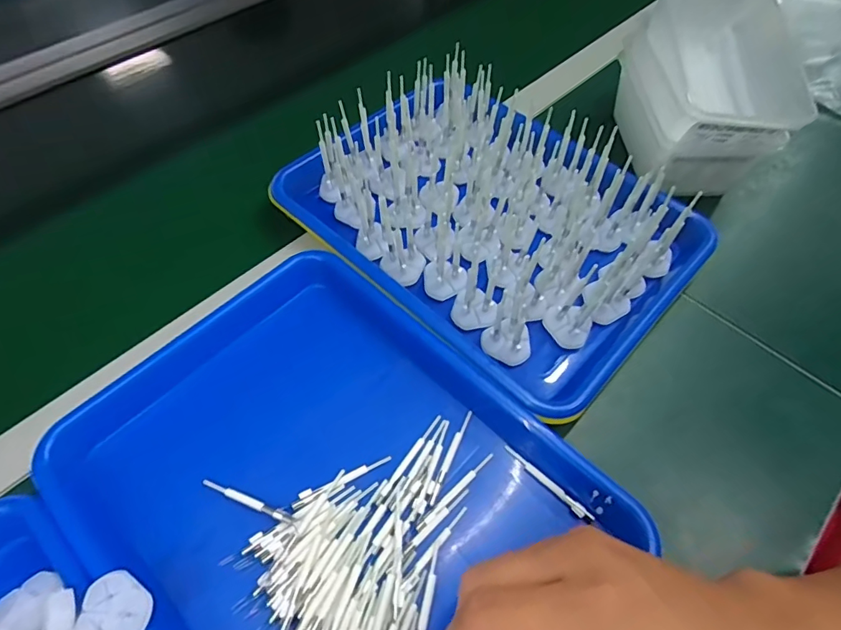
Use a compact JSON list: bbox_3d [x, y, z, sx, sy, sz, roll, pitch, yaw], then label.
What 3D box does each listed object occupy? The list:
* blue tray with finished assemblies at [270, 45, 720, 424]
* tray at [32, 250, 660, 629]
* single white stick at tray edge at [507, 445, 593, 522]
[{"bbox_3d":[0.055,-0.104,0.416,0.343,0.088,0.252,38,64,21],"label":"blue tray with finished assemblies"},{"bbox_3d":[-0.057,0.118,0.314,0.335,0.054,0.250,38,64,21],"label":"tray"},{"bbox_3d":[0.085,0.111,0.322,0.006,0.004,0.068,-39,66,-23],"label":"single white stick at tray edge"}]

